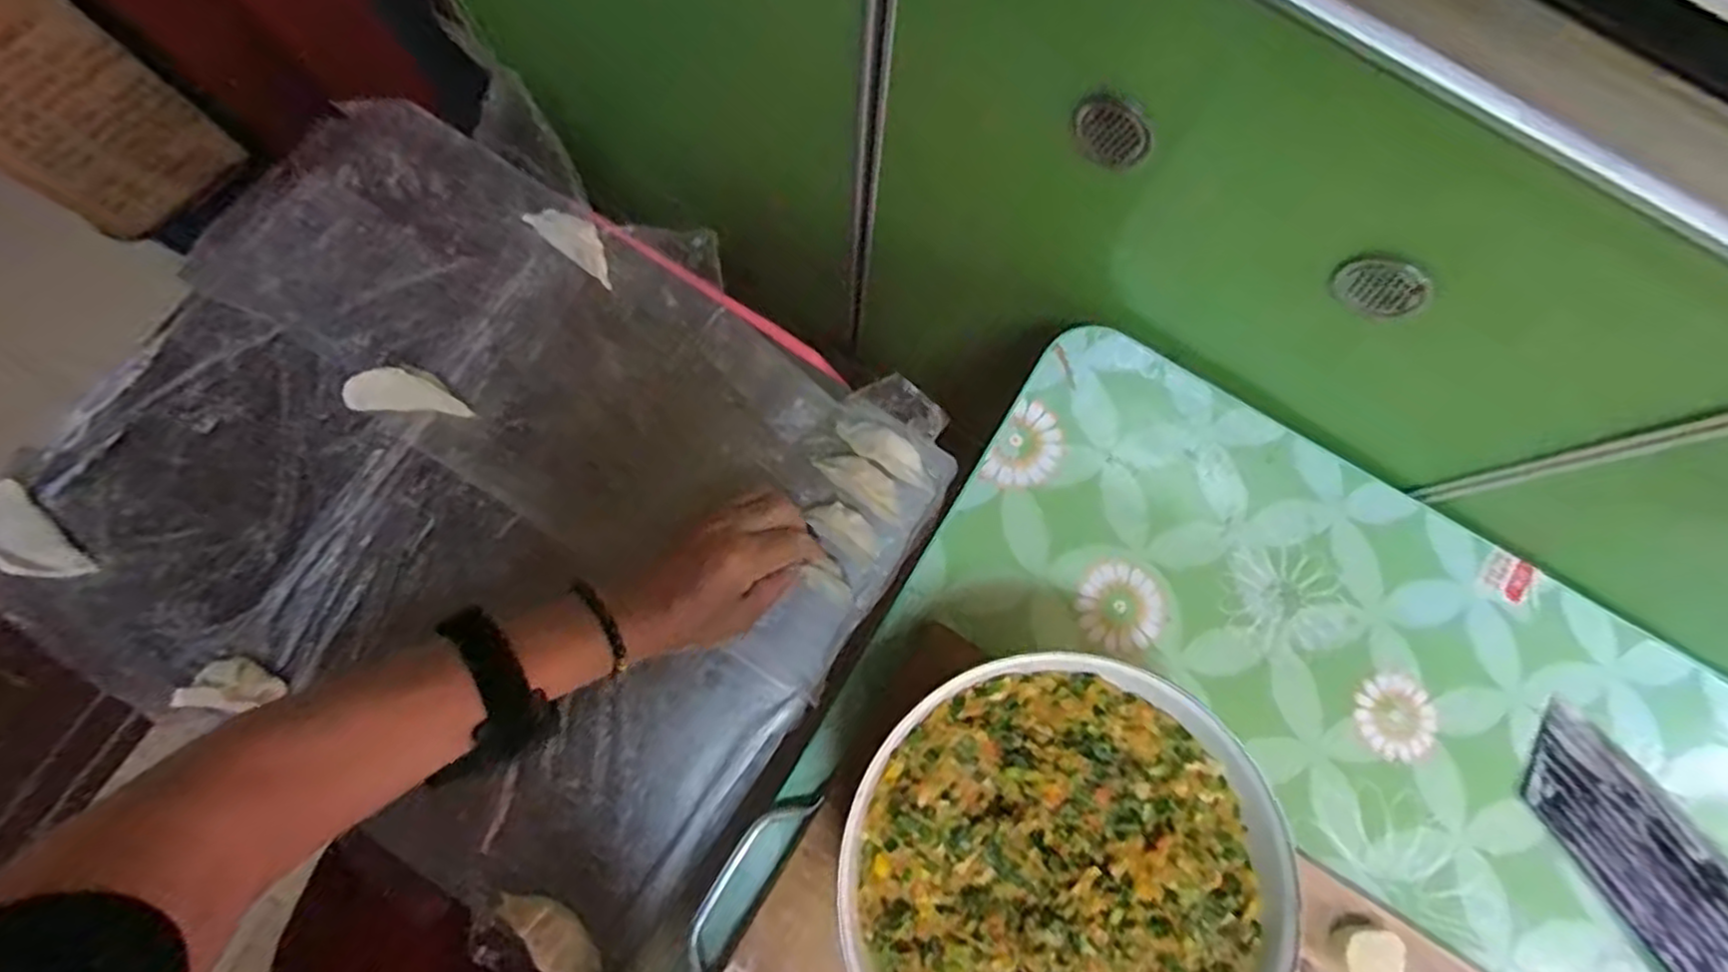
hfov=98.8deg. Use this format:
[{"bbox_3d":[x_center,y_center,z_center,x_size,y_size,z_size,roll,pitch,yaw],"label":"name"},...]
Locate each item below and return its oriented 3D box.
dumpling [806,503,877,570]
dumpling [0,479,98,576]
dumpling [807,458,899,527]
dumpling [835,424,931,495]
[{"bbox_3d":[-0.011,0.030,0.480,0.049,0.030,0.026,40,80,6],"label":"dumpling"},{"bbox_3d":[-0.523,0.031,0.459,0.077,0.027,0.026,43,82,8],"label":"dumpling"},{"bbox_3d":[0.001,-0.001,0.489,0.064,0.021,0.026,38,81,7],"label":"dumpling"},{"bbox_3d":[0.014,-0.023,0.485,0.074,0.018,0.024,37,81,7],"label":"dumpling"}]

